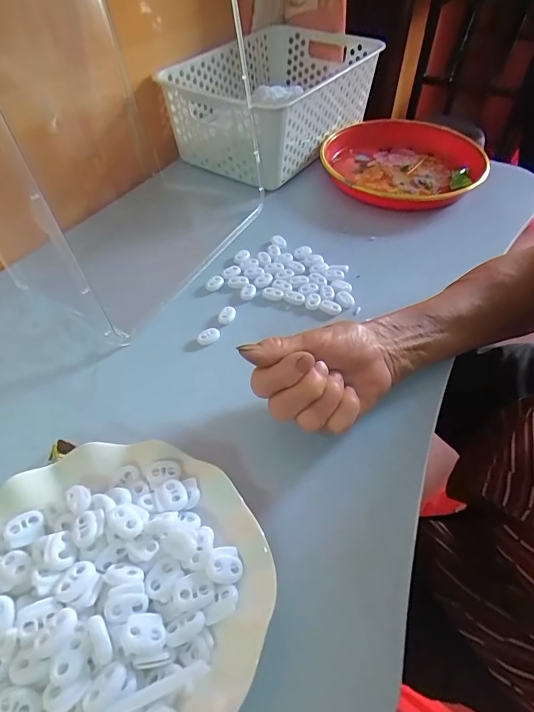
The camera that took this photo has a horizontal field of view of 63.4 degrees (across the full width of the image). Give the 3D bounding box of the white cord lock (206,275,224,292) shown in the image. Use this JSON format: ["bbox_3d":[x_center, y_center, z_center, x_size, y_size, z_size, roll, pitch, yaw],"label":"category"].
[{"bbox_3d":[-0.055,-0.077,0.453,0.016,0.004,0.022,25,52,18],"label":"white cord lock"}]

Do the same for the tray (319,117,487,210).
[{"bbox_3d":[0.187,-0.269,0.605,0.215,0.045,0.216,1,50,-1],"label":"tray"}]

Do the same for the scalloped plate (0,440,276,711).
[{"bbox_3d":[-0.091,0.133,0.240,0.175,0.040,0.175,2,48,-2],"label":"scalloped plate"}]

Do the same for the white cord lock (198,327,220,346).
[{"bbox_3d":[-0.053,-0.018,0.399,0.021,0.008,0.014,-22,53,-21],"label":"white cord lock"}]

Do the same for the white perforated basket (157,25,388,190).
[{"bbox_3d":[0.016,-0.373,0.641,0.191,0.127,0.317,27,52,19],"label":"white perforated basket"}]

